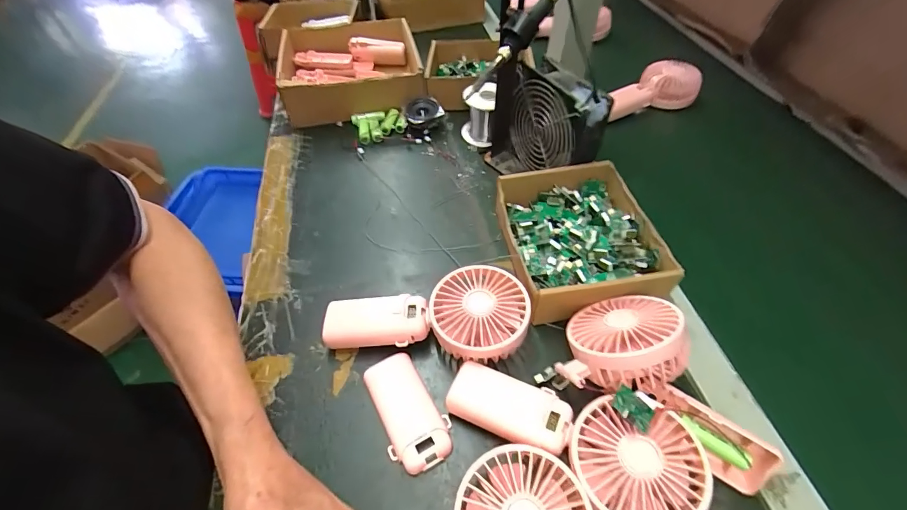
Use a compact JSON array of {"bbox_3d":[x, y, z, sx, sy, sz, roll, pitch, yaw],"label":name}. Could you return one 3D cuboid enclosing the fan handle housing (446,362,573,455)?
[{"bbox_3d":[0.044,0.123,0.321,0.094,0.027,0.046,18,55,16],"label":"fan handle housing"}]

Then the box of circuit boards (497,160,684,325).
[{"bbox_3d":[0.131,-0.018,0.425,0.154,0.054,0.170,-7,52,-3],"label":"box of circuit boards"}]

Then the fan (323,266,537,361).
[{"bbox_3d":[-0.026,0.053,0.375,0.184,0.043,0.089,4,52,6],"label":"fan"}]

